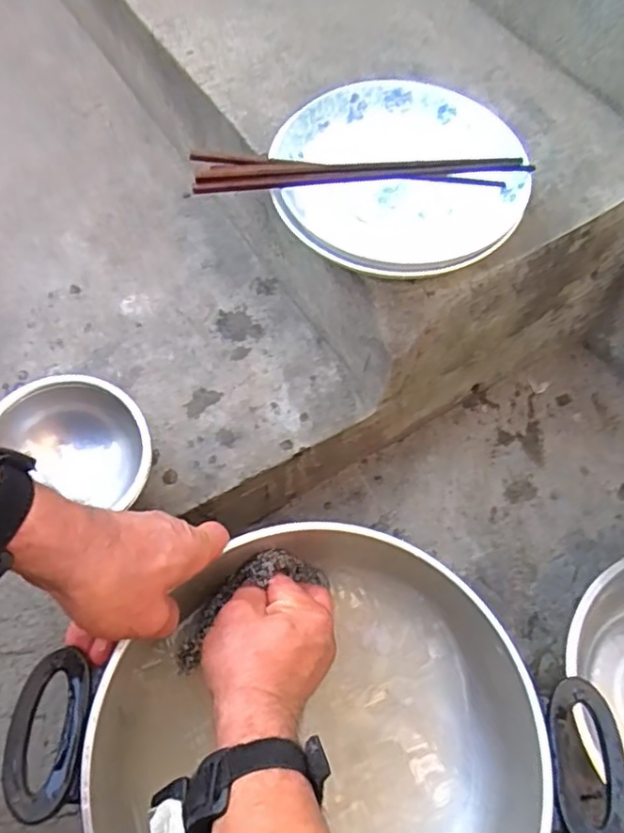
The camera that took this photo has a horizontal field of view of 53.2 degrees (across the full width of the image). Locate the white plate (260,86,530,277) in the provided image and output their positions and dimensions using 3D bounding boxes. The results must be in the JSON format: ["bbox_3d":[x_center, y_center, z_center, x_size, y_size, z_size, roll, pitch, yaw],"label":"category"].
[{"bbox_3d":[0.066,-0.185,0.505,0.186,0.047,0.189,0,62,-1],"label":"white plate"}]

